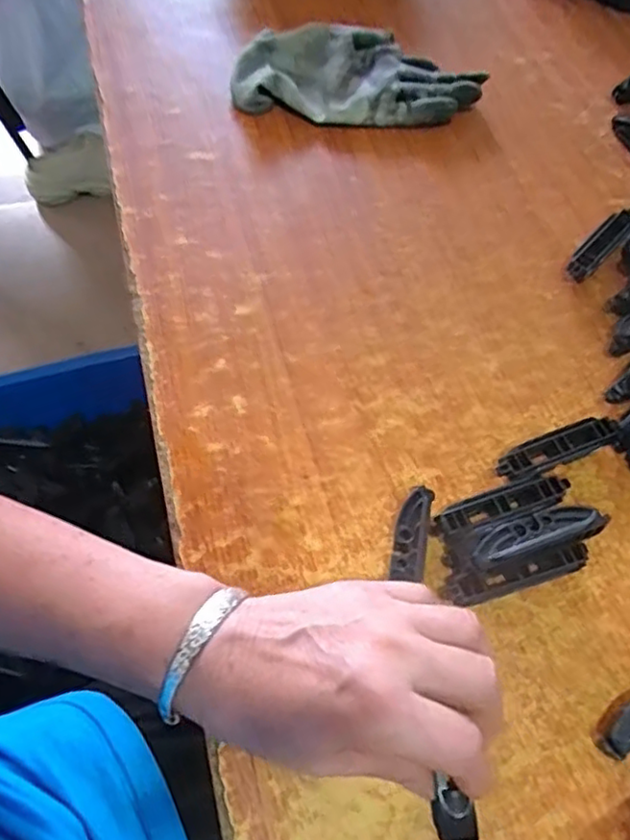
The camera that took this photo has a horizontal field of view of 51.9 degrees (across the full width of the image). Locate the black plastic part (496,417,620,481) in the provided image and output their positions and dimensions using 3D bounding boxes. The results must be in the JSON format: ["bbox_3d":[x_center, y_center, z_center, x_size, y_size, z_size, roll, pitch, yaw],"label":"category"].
[{"bbox_3d":[0.145,0.019,0.388,0.079,0.020,0.019,-19,62,-13],"label":"black plastic part"}]

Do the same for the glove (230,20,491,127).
[{"bbox_3d":[0.033,-0.293,0.555,0.200,0.034,0.102,-6,60,-5],"label":"glove"}]

